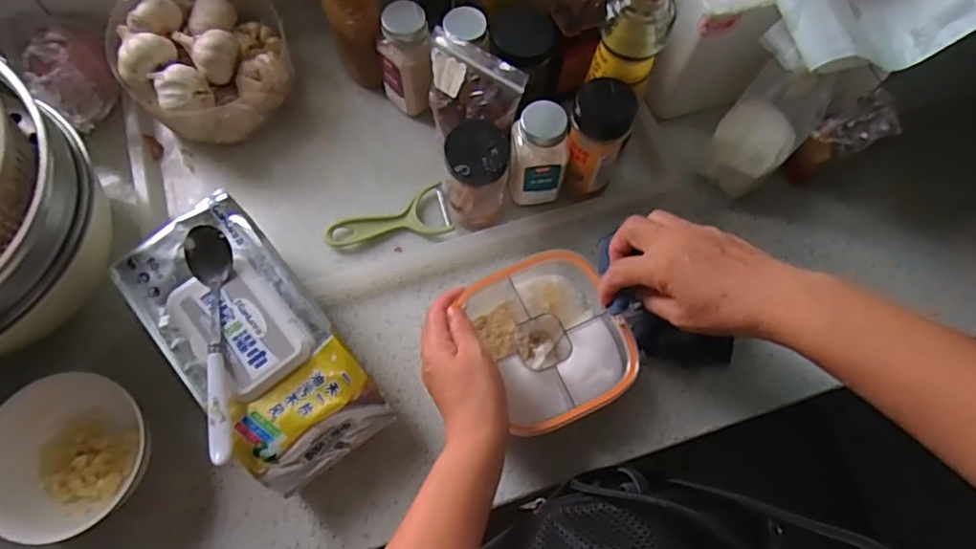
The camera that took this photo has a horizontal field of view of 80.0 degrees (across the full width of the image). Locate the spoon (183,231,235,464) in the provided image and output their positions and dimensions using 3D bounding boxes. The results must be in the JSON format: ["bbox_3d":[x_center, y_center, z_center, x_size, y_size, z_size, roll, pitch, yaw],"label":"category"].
[{"bbox_3d":[-0.206,0.049,0.444,0.034,0.027,0.178,-14,71,-7],"label":"spoon"}]

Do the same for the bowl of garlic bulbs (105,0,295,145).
[{"bbox_3d":[-0.287,-0.222,0.604,0.155,0.108,0.158,1,70,-3],"label":"bowl of garlic bulbs"}]

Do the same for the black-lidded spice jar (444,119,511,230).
[{"bbox_3d":[-0.011,-0.091,0.559,0.056,0.112,0.057,1,70,-2],"label":"black-lidded spice jar"}]

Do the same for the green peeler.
[{"bbox_3d":[-0.102,-0.056,0.590,0.124,0.011,0.052,-13,71,-6],"label":"green peeler"}]

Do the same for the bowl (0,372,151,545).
[{"bbox_3d":[-0.343,0.147,0.479,0.114,0.062,0.115,1,70,-2],"label":"bowl"}]

